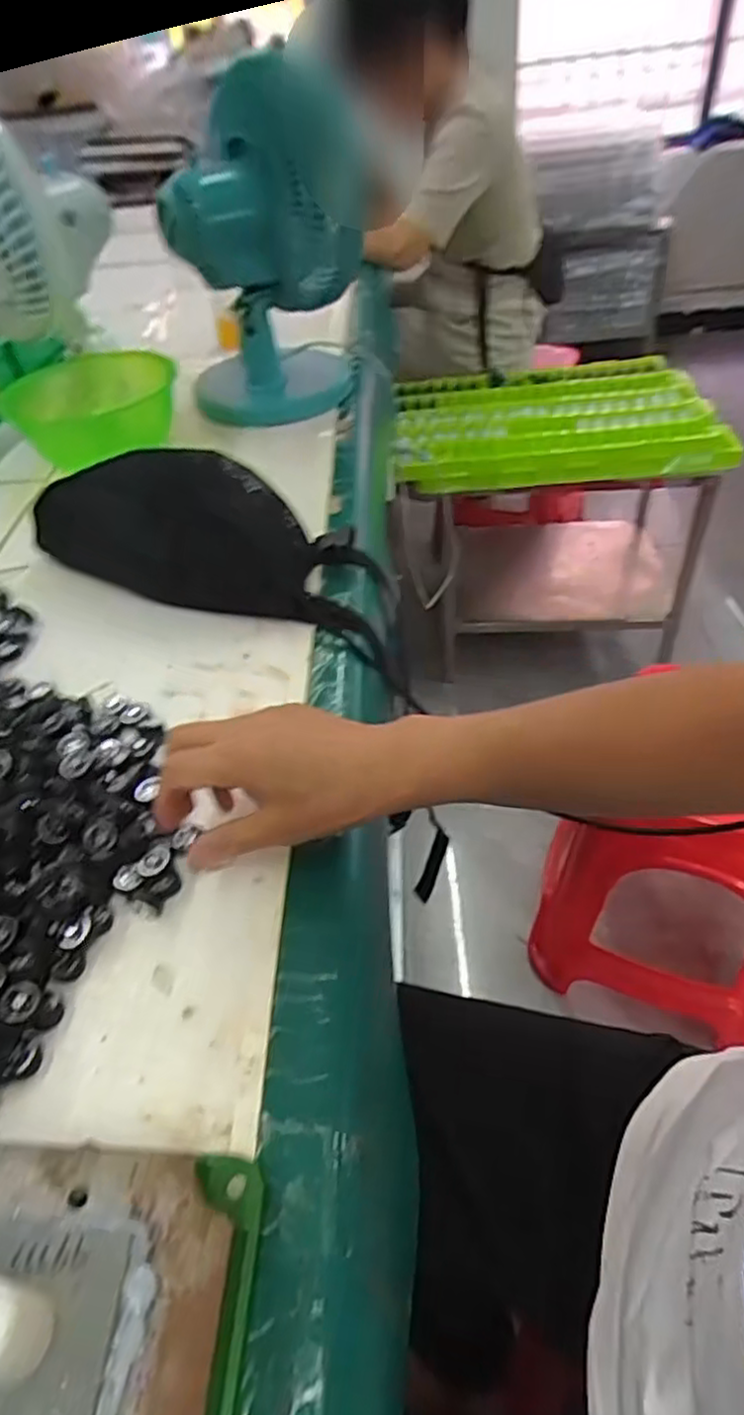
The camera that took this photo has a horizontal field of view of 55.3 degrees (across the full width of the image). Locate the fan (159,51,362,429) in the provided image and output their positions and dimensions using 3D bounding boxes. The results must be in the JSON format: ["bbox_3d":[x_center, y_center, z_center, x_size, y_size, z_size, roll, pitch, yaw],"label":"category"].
[{"bbox_3d":[-0.122,-0.519,0.816,0.200,0.313,0.171,-10,45,-3],"label":"fan"}]

